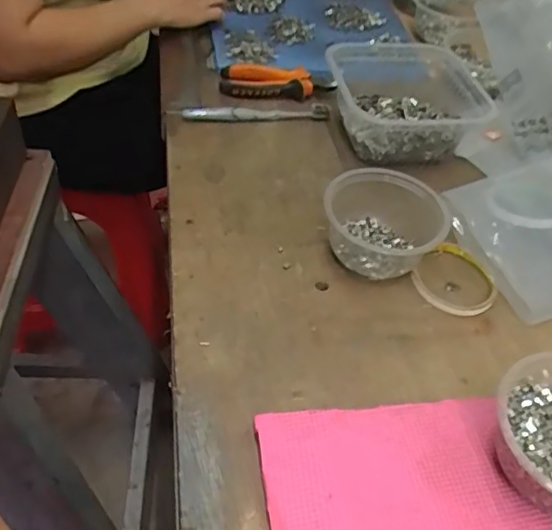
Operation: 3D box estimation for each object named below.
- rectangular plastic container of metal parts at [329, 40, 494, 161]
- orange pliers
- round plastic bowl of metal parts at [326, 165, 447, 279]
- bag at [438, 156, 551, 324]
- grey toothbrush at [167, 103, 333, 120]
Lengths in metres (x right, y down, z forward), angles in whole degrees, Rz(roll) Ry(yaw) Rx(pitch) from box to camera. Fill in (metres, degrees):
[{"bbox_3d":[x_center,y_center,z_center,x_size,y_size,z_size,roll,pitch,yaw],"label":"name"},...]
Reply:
[{"bbox_3d":[0.154,-0.208,0.716,0.180,0.062,0.193,3,47,-2],"label":"rectangular plastic container of metal parts"},{"bbox_3d":[0.002,-0.243,0.757,0.146,0.019,0.074,2,47,-2],"label":"orange pliers"},{"bbox_3d":[0.103,-0.039,0.563,0.115,0.066,0.095,15,47,7],"label":"round plastic bowl of metal parts"},{"bbox_3d":[0.298,-0.041,0.604,0.229,0.025,0.155,-20,69,-21],"label":"bag"},{"bbox_3d":[-0.031,-0.188,0.714,0.196,0.012,0.026,-5,47,-9],"label":"grey toothbrush"}]

